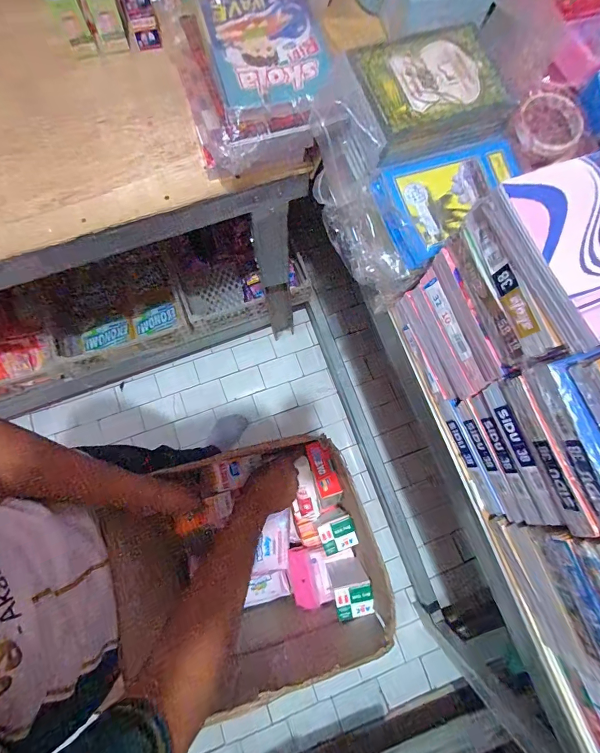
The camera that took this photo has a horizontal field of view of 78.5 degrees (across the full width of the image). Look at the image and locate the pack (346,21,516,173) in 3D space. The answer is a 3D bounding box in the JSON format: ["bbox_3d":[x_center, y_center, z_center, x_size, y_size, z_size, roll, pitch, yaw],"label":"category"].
[{"bbox_3d":[0.176,-0.401,0.527,0.217,0.061,0.161,-18,79,-5],"label":"pack"}]

